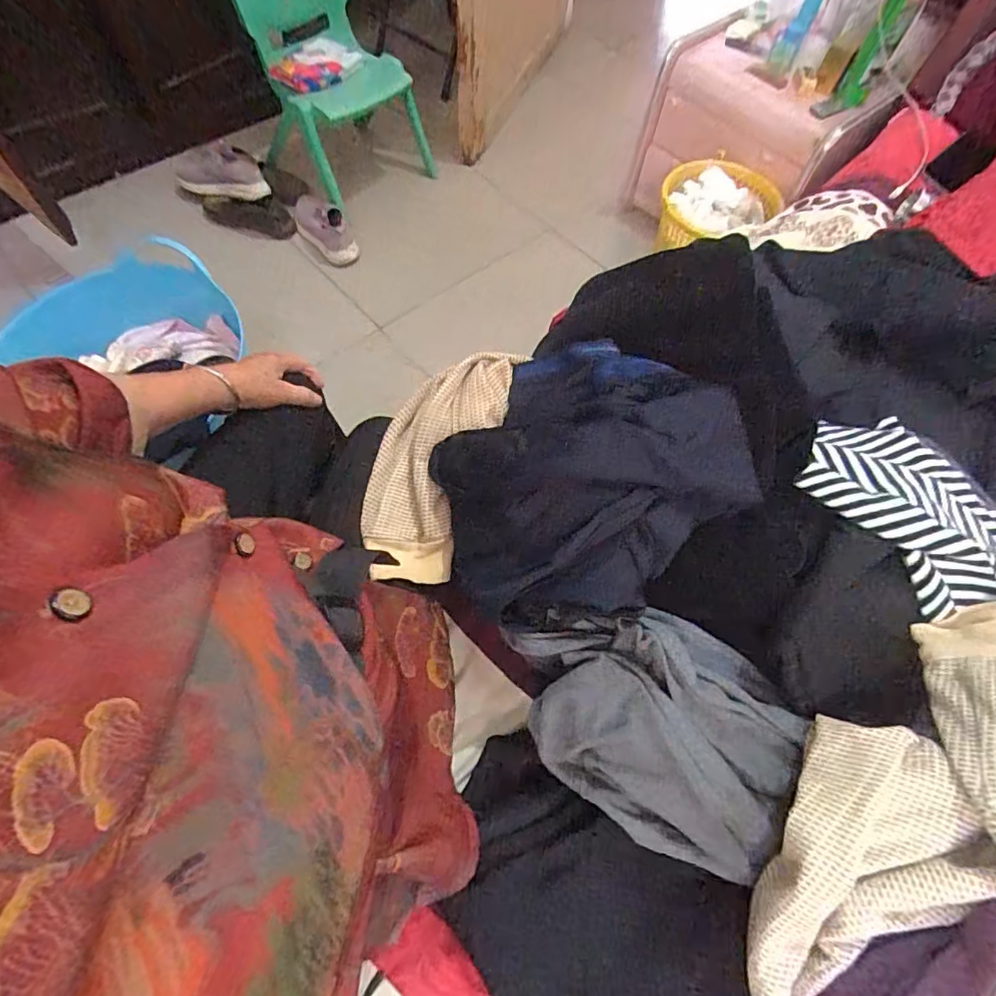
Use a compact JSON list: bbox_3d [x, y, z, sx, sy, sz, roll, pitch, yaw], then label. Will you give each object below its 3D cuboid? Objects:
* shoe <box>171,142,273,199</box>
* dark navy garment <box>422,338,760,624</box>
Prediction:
[{"bbox_3d":[-0.747,-0.877,1.481,0.249,0.081,0.101,3,65,-1],"label":"shoe"},{"bbox_3d":[0.073,-0.036,0.505,0.250,0.114,0.270,1,65,-2],"label":"dark navy garment"}]

